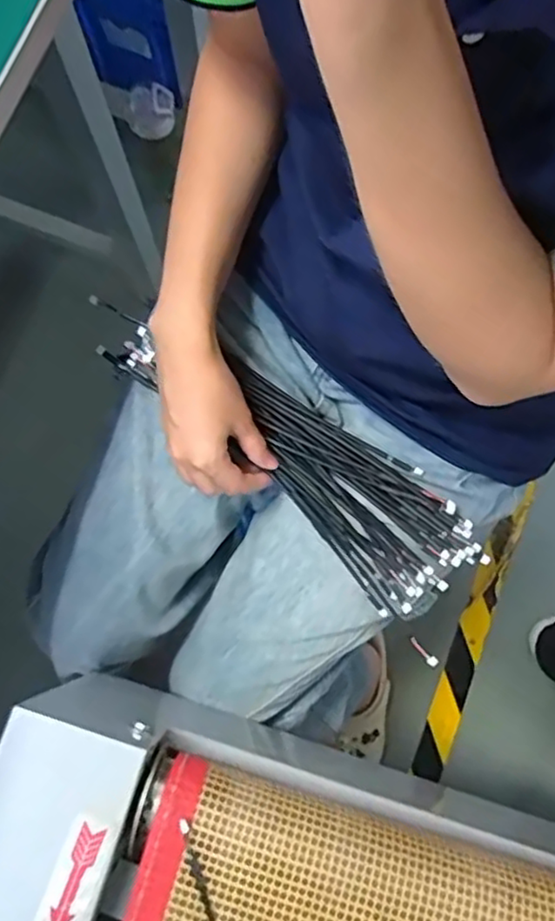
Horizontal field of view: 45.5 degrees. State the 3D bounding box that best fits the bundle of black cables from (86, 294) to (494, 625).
[{"bbox_3d":[0.006,-0.014,0.500,0.318,0.022,0.097,42,112,1],"label":"bundle of black cables"}]

